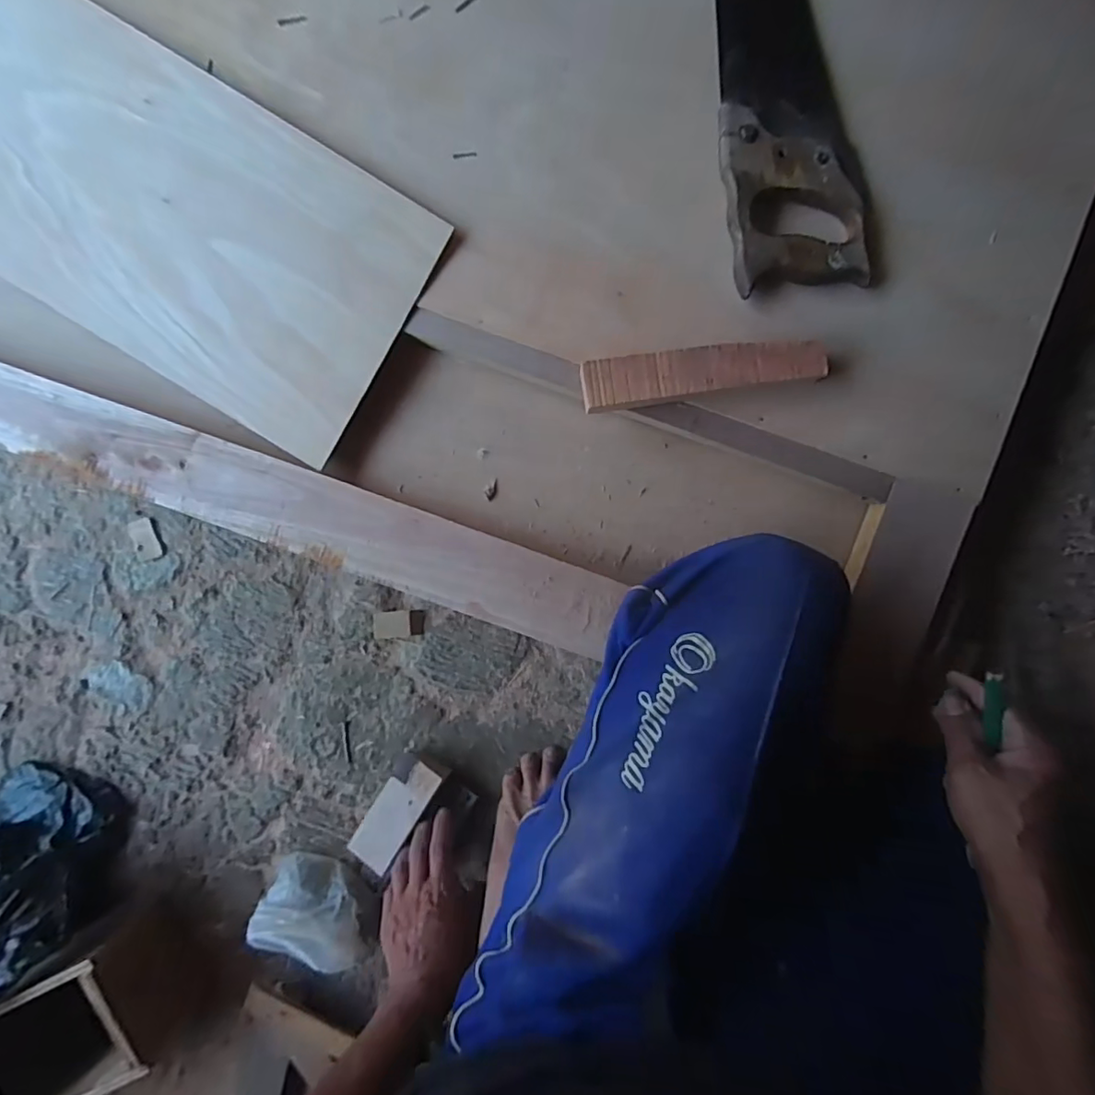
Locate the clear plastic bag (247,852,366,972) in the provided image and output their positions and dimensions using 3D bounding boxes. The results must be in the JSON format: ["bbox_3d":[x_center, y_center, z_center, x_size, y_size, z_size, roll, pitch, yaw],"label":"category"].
[{"bbox_3d":[-0.253,0.401,0.616,0.121,0.077,0.084,23,92,-1],"label":"clear plastic bag"}]

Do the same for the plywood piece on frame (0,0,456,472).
[{"bbox_3d":[-0.569,-0.437,0.514,0.989,0.020,0.257,31,92,-1],"label":"plywood piece on frame"}]

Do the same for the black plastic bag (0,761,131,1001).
[{"bbox_3d":[-0.591,0.357,0.583,0.232,0.142,0.198,-39,92,2],"label":"black plastic bag"}]

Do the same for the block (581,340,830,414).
[{"bbox_3d":[0.135,-0.154,0.500,0.205,0.035,0.043,-7,92,0],"label":"block"}]

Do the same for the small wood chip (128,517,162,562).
[{"bbox_3d":[-0.458,-0.009,0.641,0.026,0.004,0.047,-17,92,1],"label":"small wood chip"}]

